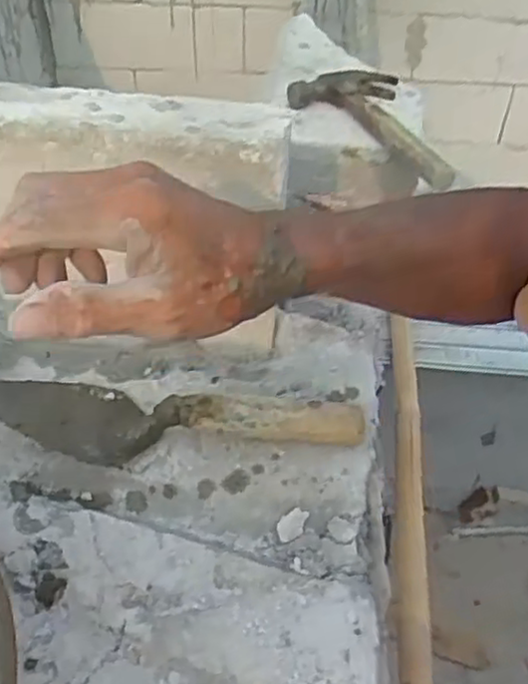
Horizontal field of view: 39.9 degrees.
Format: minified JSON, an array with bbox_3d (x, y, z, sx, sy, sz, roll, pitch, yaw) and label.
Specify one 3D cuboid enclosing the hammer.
[{"bbox_3d":[0.156,-0.261,0.859,0.140,0.034,0.247,-28,53,-28],"label":"hammer"}]

